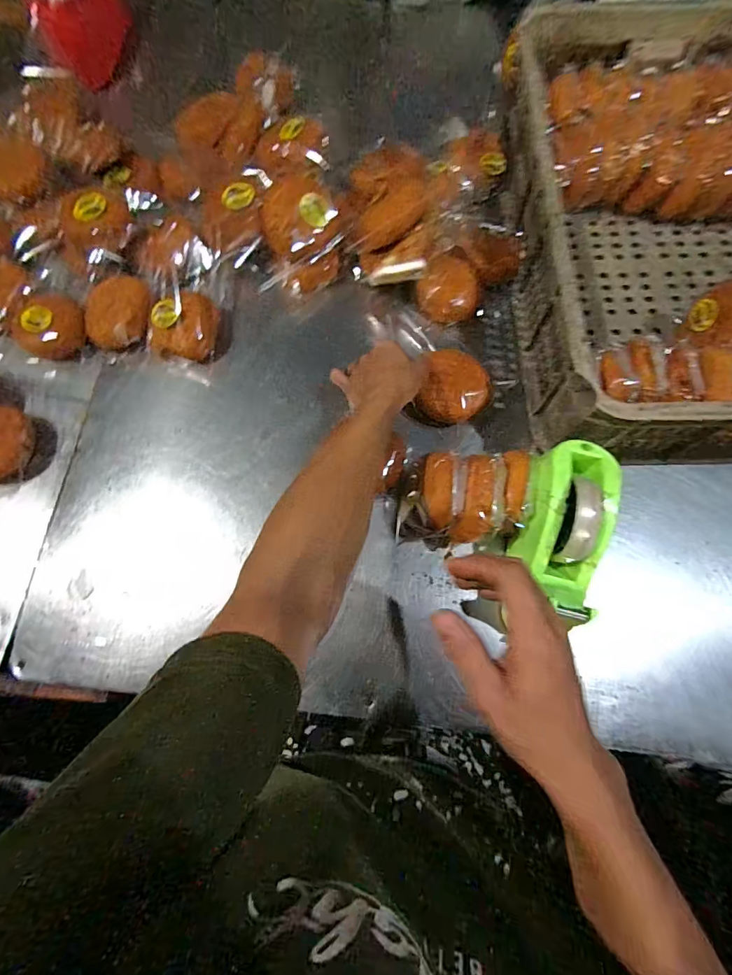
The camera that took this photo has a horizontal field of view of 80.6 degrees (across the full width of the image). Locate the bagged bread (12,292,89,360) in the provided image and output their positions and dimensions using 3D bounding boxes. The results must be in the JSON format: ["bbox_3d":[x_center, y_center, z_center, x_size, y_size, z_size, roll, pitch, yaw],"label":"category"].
[{"bbox_3d":[-0.440,-0.223,0.597,0.088,0.047,0.085,0,75,2],"label":"bagged bread"}]

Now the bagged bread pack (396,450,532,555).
[{"bbox_3d":[0.106,0.012,0.483,0.133,0.092,0.105,9,76,4],"label":"bagged bread pack"}]

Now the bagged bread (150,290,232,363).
[{"bbox_3d":[-0.239,-0.218,0.581,0.102,0.052,0.092,14,76,5],"label":"bagged bread"}]

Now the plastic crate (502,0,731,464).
[{"bbox_3d":[0.421,-0.356,0.564,0.431,0.161,0.638,-1,75,2],"label":"plastic crate"}]

